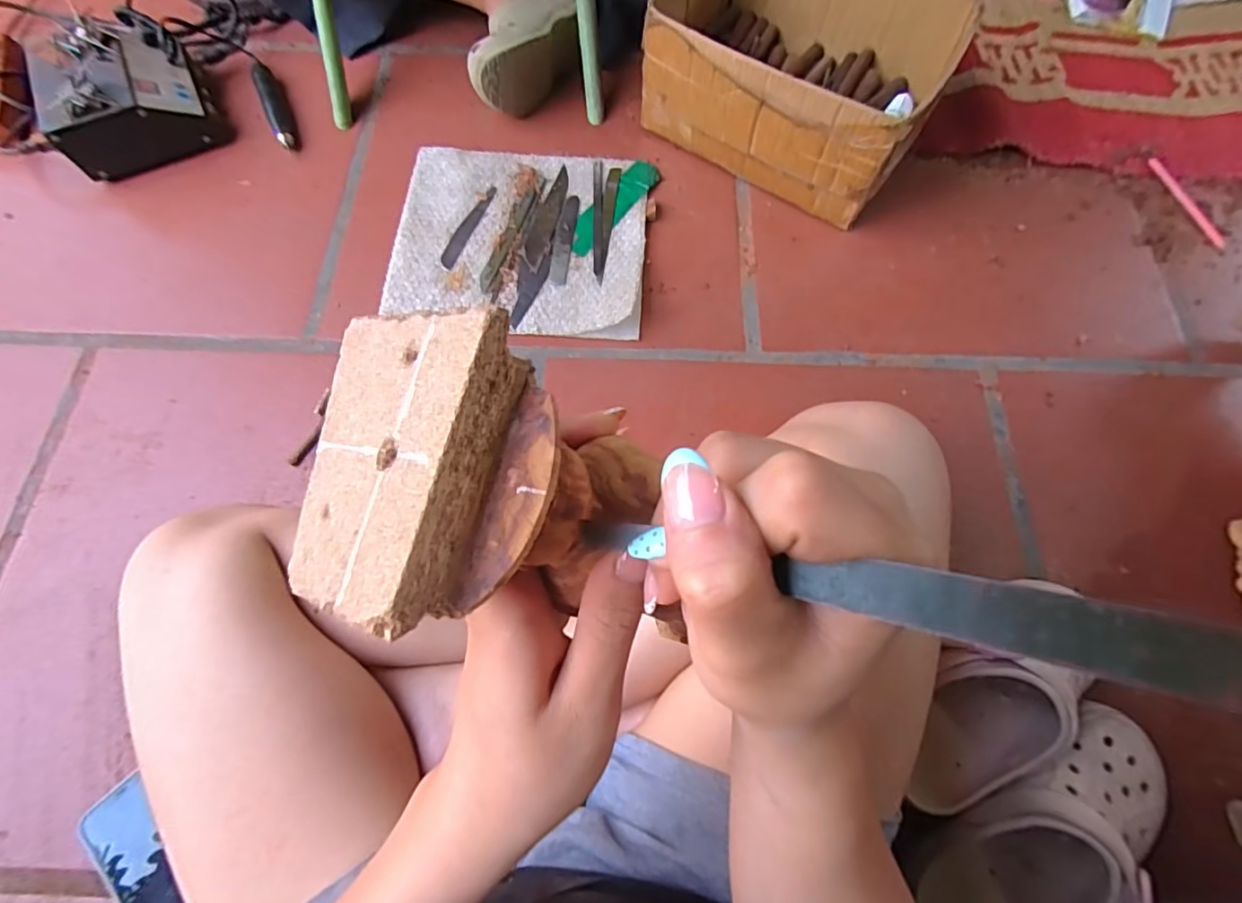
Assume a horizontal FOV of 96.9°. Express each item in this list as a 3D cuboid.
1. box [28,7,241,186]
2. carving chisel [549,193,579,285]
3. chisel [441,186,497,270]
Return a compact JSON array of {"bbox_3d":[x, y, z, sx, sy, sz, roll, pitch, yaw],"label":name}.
[{"bbox_3d":[-0.661,-0.480,0.728,0.180,0.081,0.197,-30,72,-11],"label":"box"},{"bbox_3d":[-0.071,-0.268,0.691,0.023,0.004,0.140,6,69,2],"label":"carving chisel"},{"bbox_3d":[-0.194,-0.285,0.699,0.022,0.004,0.137,18,69,6],"label":"chisel"}]

